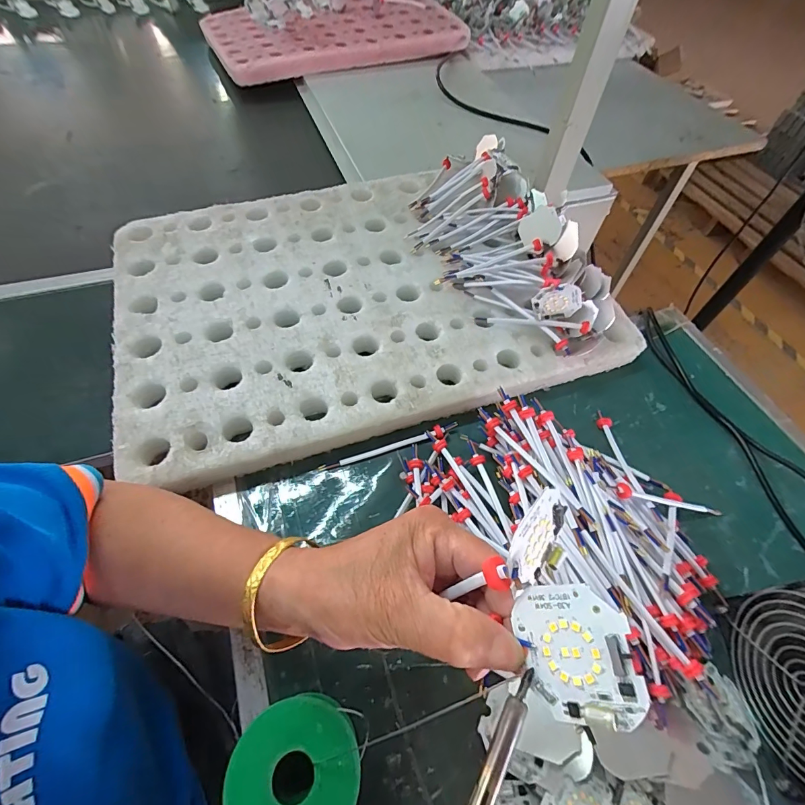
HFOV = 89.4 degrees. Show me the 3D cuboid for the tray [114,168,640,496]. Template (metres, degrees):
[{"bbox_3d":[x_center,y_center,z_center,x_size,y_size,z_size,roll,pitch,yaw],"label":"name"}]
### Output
[{"bbox_3d":[-0.041,-0.135,0.478,0.540,0.047,0.370,-14,58,-13],"label":"tray"}]

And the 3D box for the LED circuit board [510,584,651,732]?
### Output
[{"bbox_3d":[0.065,0.096,0.157,0.007,0.044,0.045,17,57,-46],"label":"LED circuit board"}]

